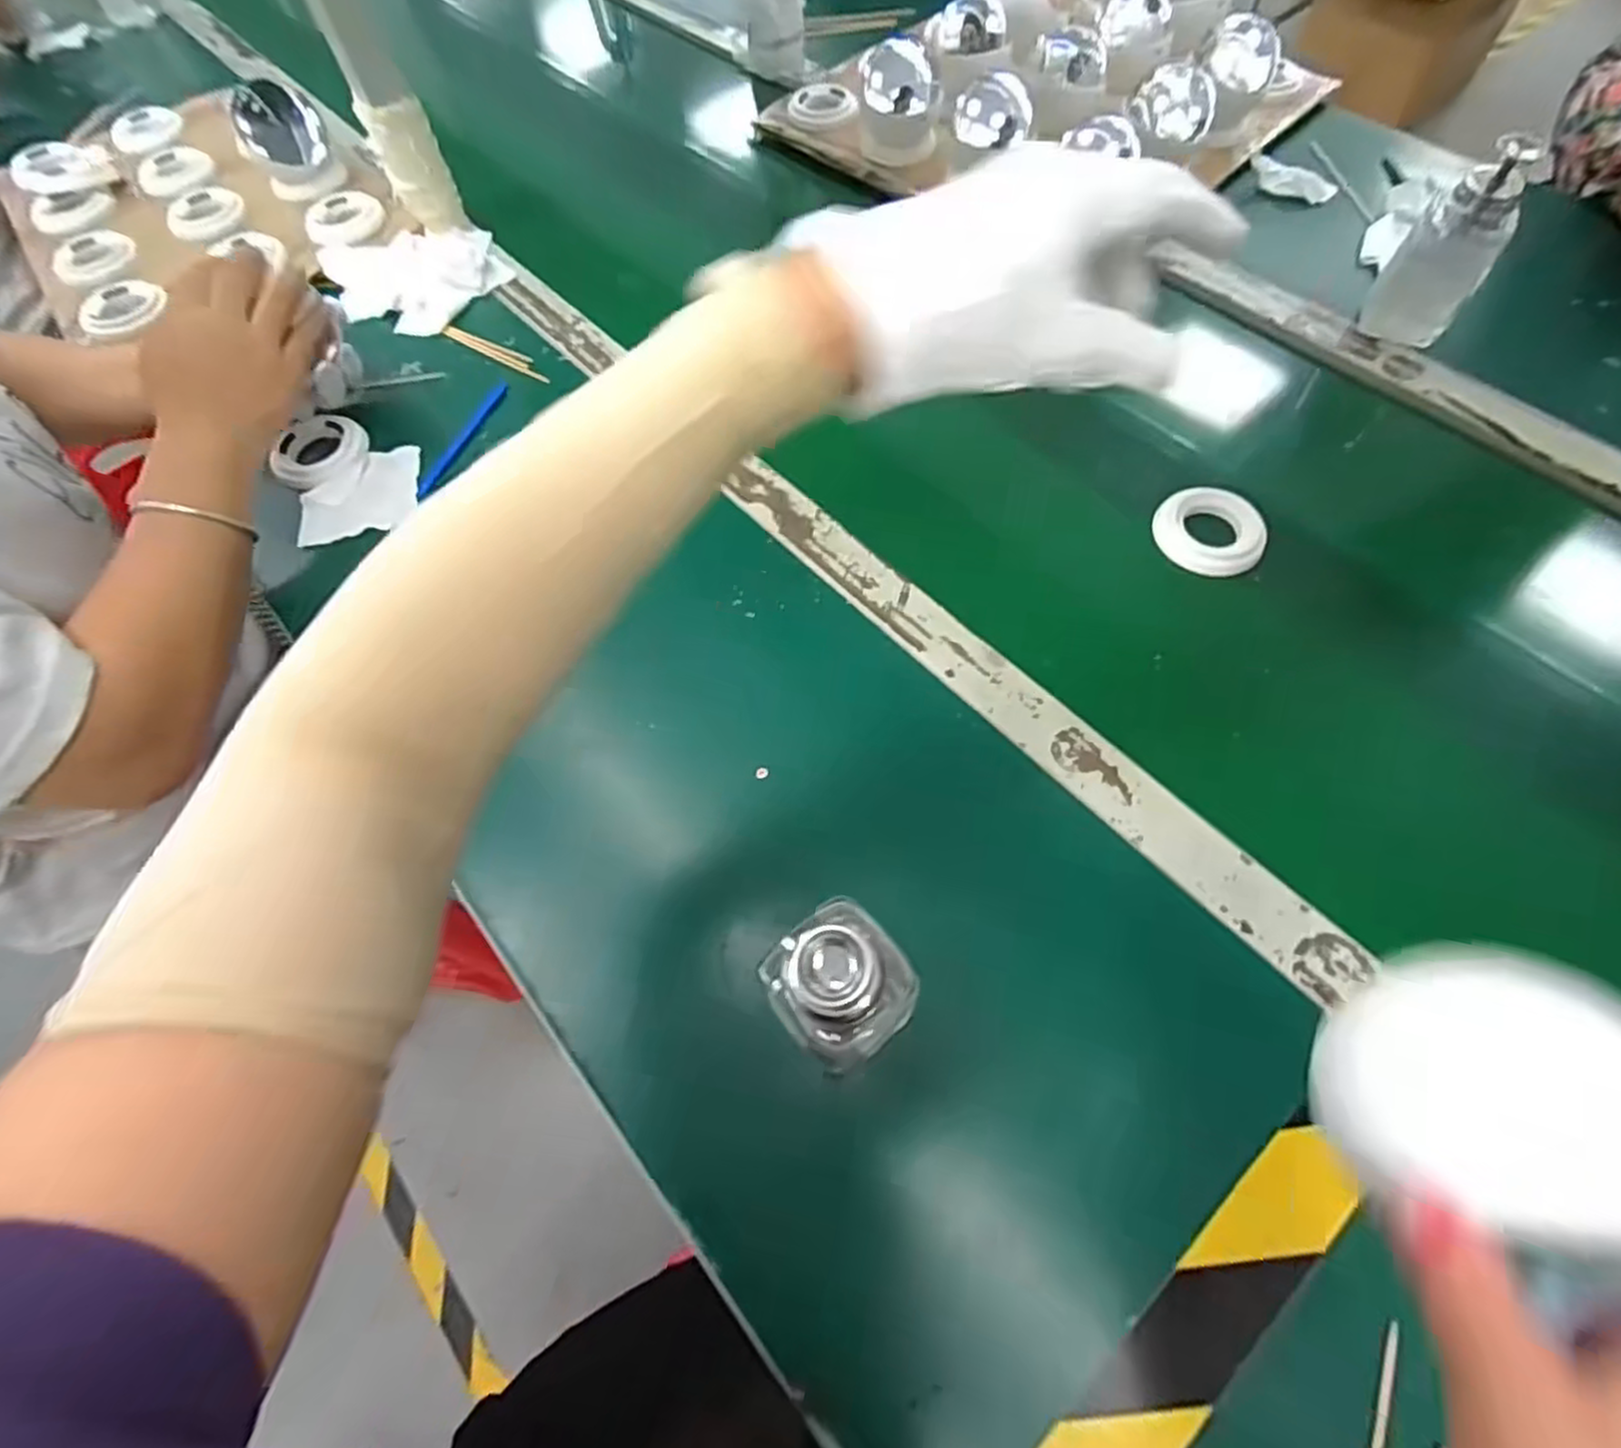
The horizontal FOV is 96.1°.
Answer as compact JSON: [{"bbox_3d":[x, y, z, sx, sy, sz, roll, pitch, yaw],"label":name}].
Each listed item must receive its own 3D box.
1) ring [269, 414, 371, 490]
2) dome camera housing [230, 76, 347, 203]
[{"bbox_3d":[-0.383,-0.217,0.574,0.059,0.019,0.071,-7,63,0],"label":"ring"},{"bbox_3d":[-0.523,-0.582,0.721,0.081,0.072,0.082,-30,65,-11],"label":"dome camera housing"}]

